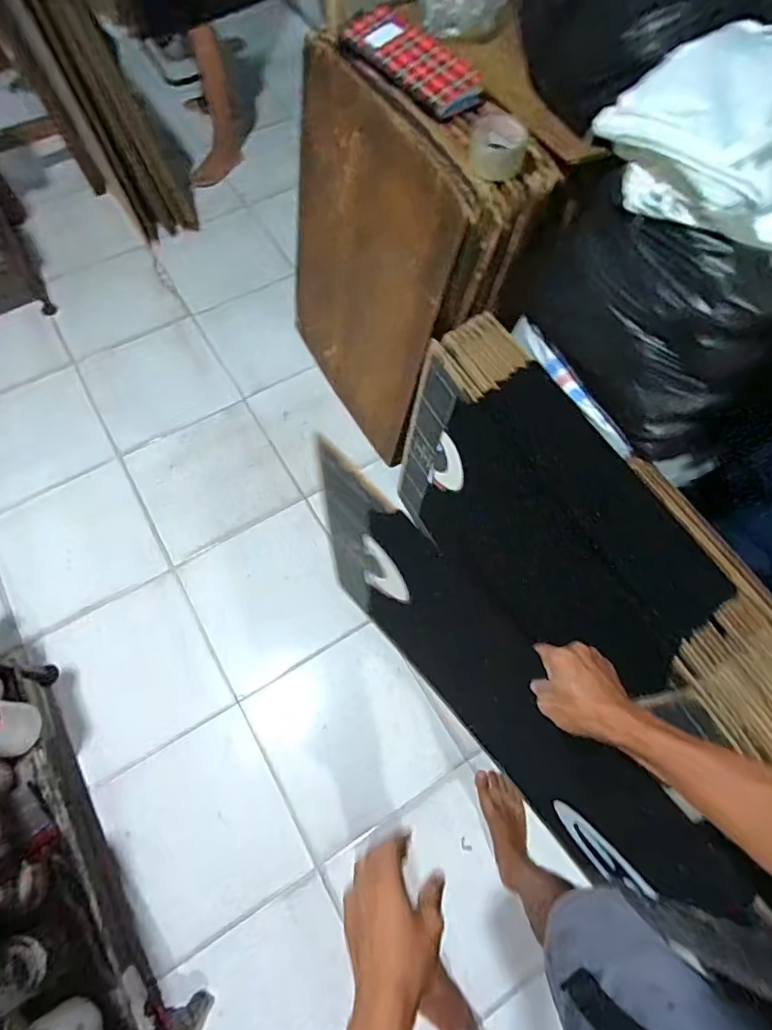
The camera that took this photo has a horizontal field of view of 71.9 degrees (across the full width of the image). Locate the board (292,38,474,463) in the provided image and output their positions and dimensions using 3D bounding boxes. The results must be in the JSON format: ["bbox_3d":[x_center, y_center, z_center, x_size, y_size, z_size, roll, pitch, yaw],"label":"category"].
[{"bbox_3d":[-0.064,-0.540,1.288,0.025,0.765,0.603,-25,70,-23],"label":"board"}]

